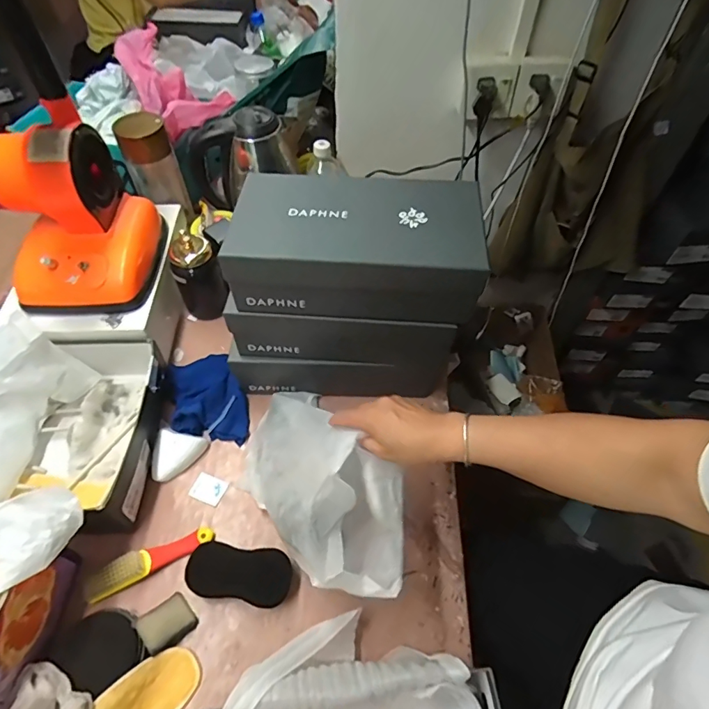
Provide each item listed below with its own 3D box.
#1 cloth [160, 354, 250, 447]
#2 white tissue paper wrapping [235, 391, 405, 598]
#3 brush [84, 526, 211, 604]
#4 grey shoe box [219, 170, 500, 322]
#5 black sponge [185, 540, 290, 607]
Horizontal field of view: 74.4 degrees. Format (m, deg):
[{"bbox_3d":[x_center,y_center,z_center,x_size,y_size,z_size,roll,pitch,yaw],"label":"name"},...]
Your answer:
[{"bbox_3d":[-0.228,0.074,0.721,0.112,0.042,0.162,-21,58,-16],"label":"cloth"},{"bbox_3d":[-0.052,0.147,0.586,0.145,0.136,0.326,-28,31,-20],"label":"white tissue paper wrapping"},{"bbox_3d":[-0.259,0.257,0.590,0.153,0.021,0.037,-24,59,-18],"label":"brush"},{"bbox_3d":[0.004,-0.134,0.579,0.294,0.106,0.145,4,55,1],"label":"grey shoe box"},{"bbox_3d":[-0.143,0.273,0.582,0.126,0.028,0.060,5,55,2],"label":"black sponge"}]

